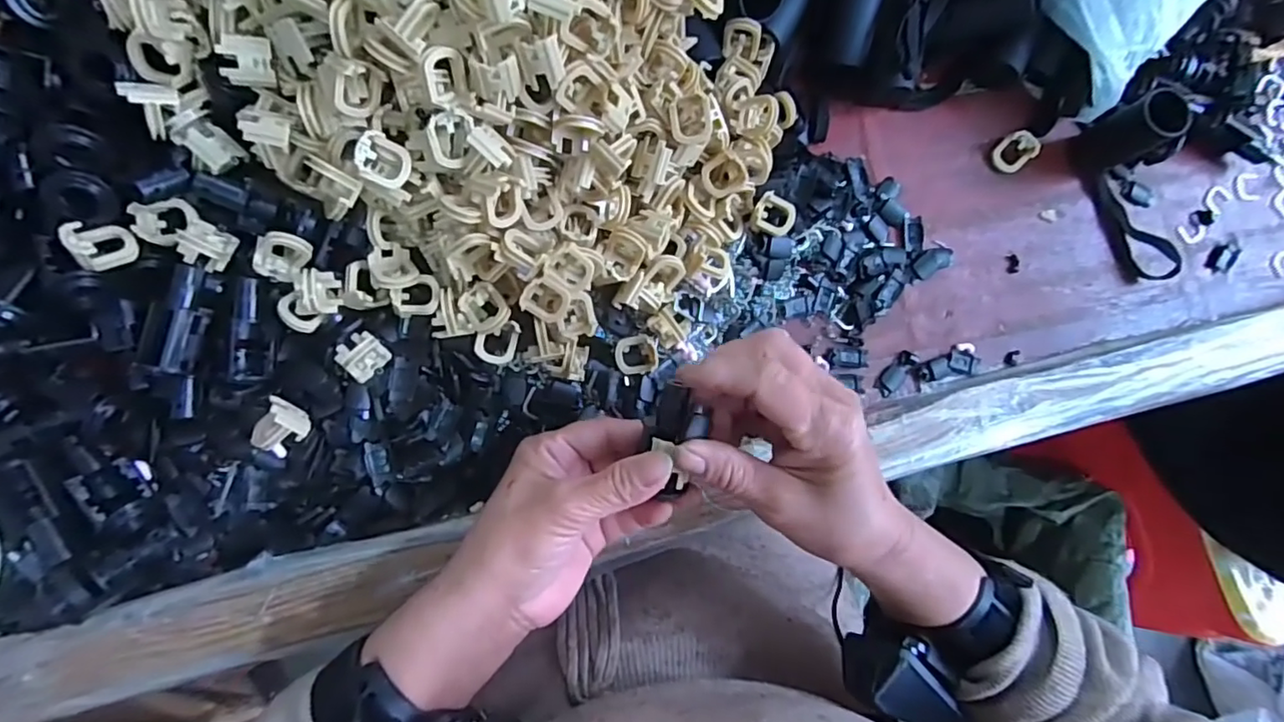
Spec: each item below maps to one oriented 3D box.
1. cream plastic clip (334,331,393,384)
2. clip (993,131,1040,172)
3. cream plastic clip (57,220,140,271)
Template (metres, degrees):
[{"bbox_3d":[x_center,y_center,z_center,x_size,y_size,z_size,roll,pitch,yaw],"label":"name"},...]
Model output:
[{"bbox_3d":[-0.147,-0.004,0.308,0.022,0.012,0.022,-42,94,-8],"label":"cream plastic clip"},{"bbox_3d":[0.255,-0.143,0.402,0.024,0.028,0.008,54,37,-2],"label":"clip"},{"bbox_3d":[-0.254,-0.056,0.276,0.024,0.005,0.024,58,38,-17],"label":"cream plastic clip"}]

